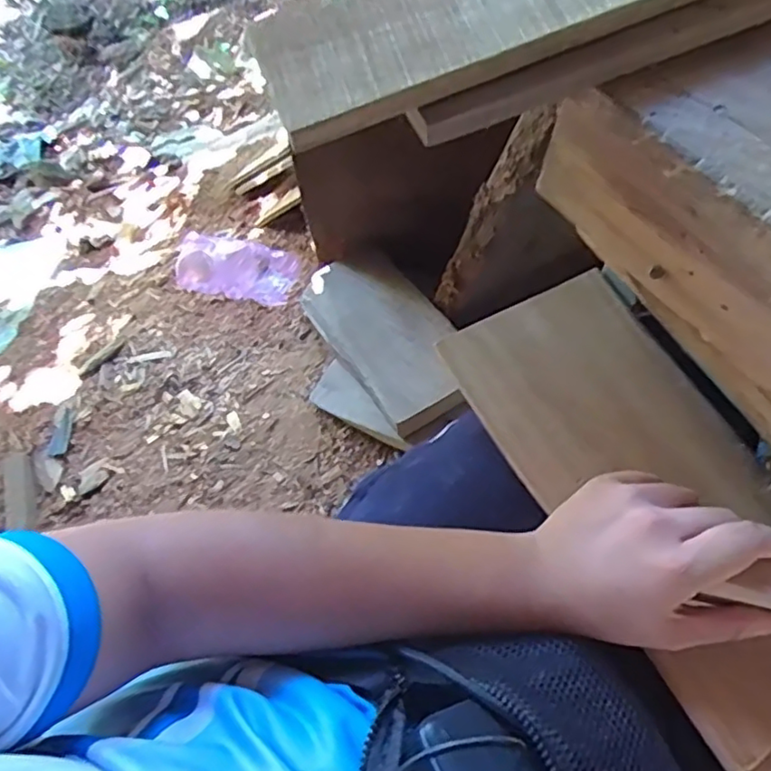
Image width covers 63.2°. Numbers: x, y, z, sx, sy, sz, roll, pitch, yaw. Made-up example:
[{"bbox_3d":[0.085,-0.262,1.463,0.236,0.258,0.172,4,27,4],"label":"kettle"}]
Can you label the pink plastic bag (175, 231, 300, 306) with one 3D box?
[{"bbox_3d":[-0.311,-0.239,1.253,0.272,0.100,0.100,18,70,10],"label":"pink plastic bag"}]

